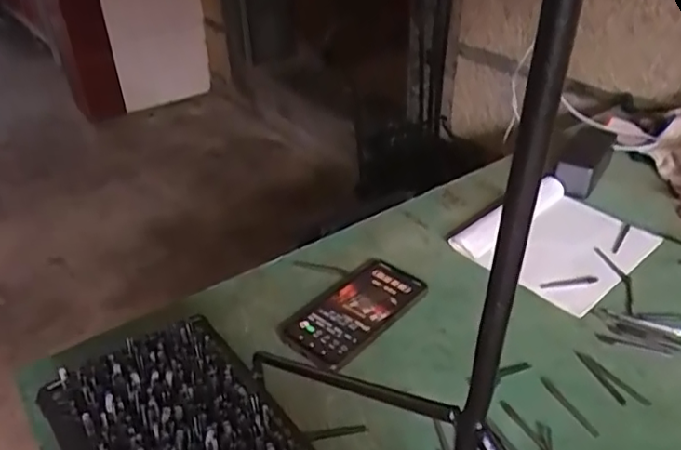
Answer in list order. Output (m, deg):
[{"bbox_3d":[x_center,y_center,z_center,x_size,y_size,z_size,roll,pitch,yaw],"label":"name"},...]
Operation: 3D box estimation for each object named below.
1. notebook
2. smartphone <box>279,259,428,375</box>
[{"bbox_3d":[0.259,0.016,0.728,0.217,0.024,0.174,-28,43,-34],"label":"notebook"},{"bbox_3d":[0.016,0.089,0.635,0.159,0.011,0.088,-29,43,-36],"label":"smartphone"}]

